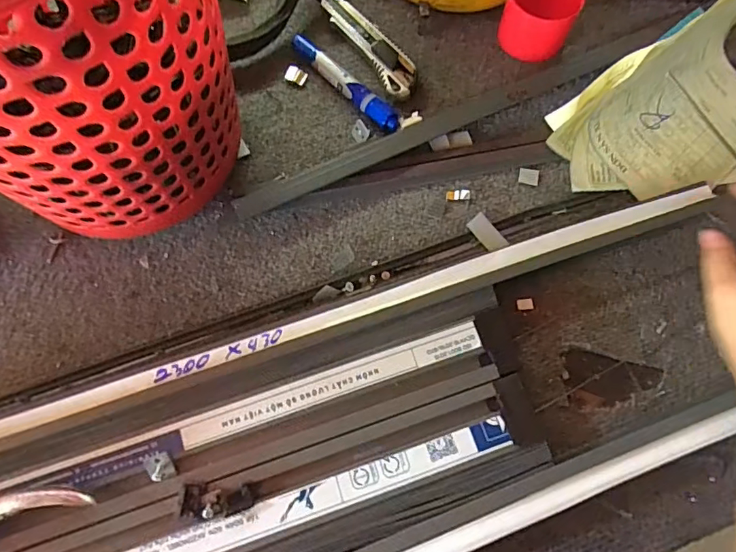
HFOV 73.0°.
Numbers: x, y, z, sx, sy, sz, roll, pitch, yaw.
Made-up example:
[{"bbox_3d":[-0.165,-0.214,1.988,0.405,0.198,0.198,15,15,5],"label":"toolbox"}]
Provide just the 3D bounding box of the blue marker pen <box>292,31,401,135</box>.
[{"bbox_3d":[-0.021,-0.178,0.451,0.020,0.012,0.133,-41,76,-12],"label":"blue marker pen"}]

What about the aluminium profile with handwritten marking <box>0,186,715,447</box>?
[{"bbox_3d":[-0.091,0.048,0.371,0.744,0.039,0.039,-18,73,-7],"label":"aluminium profile with handwritten marking"}]

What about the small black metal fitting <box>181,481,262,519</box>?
[{"bbox_3d":[-0.095,0.145,0.321,0.045,0.014,0.021,2,72,1],"label":"small black metal fitting"}]

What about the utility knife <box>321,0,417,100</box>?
[{"bbox_3d":[0.002,-0.220,0.468,0.032,0.010,0.135,-32,74,-9],"label":"utility knife"}]

